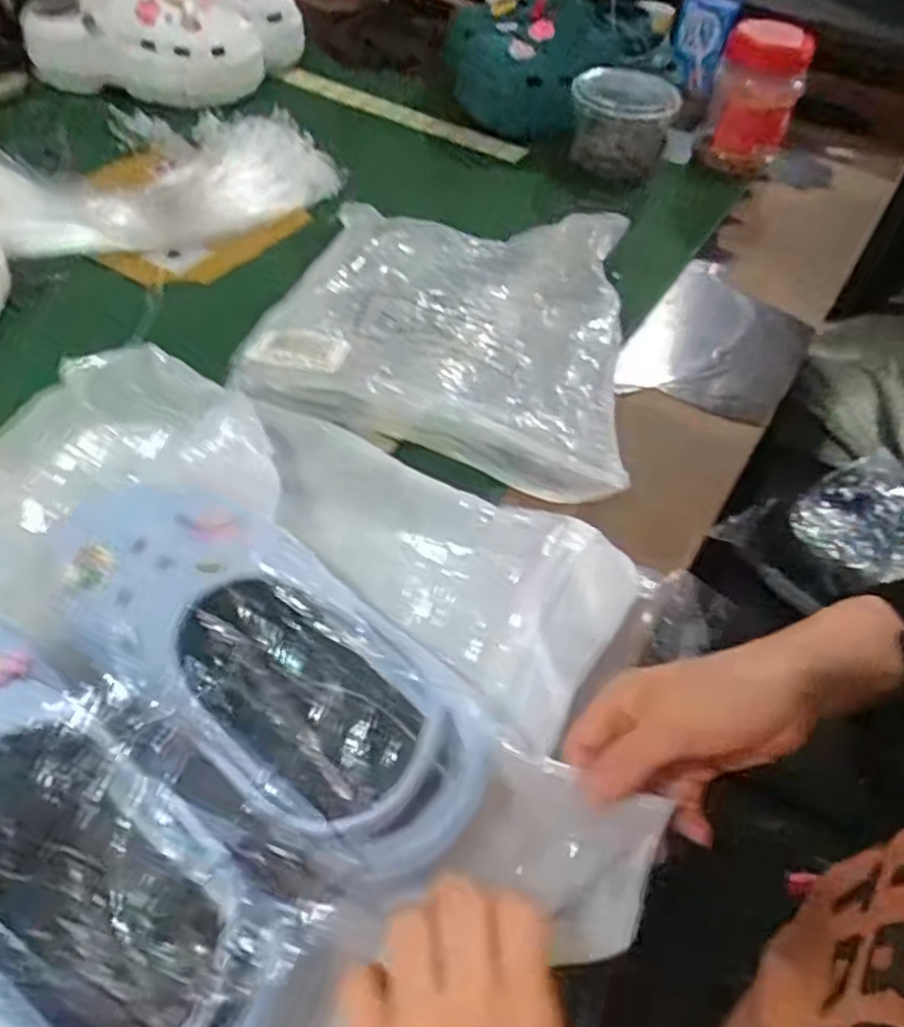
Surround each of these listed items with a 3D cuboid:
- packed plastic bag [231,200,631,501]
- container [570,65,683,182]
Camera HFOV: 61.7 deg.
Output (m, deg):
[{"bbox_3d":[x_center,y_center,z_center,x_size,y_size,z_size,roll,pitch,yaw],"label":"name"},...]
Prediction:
[{"bbox_3d":[0.006,-0.156,0.584,0.251,0.063,0.334,9,51,1],"label":"packed plastic bag"},{"bbox_3d":[0.189,-0.435,0.846,0.114,0.087,0.096,11,51,3],"label":"container"}]

